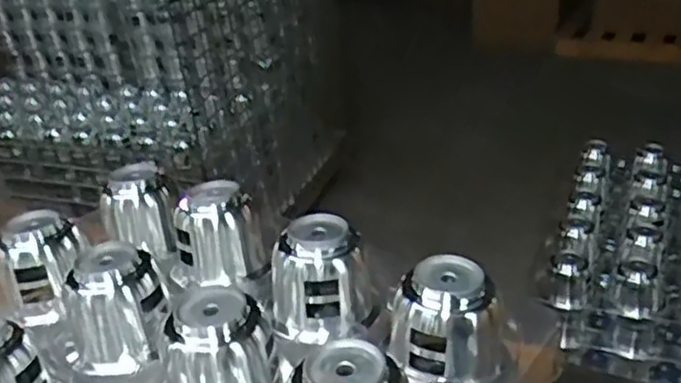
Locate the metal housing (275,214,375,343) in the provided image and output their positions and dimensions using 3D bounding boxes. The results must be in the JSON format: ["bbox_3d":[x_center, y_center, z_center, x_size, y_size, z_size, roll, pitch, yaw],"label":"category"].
[{"bbox_3d":[-0.016,0.064,0.518,0.073,0.072,0.063,-4,28,5],"label":"metal housing"}]

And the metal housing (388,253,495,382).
[{"bbox_3d":[0.067,0.086,0.459,0.069,0.065,0.062,-2,28,8],"label":"metal housing"}]

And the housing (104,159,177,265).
[{"bbox_3d":[-0.179,0.019,0.637,0.058,0.069,0.060,-2,29,9],"label":"housing"}]

